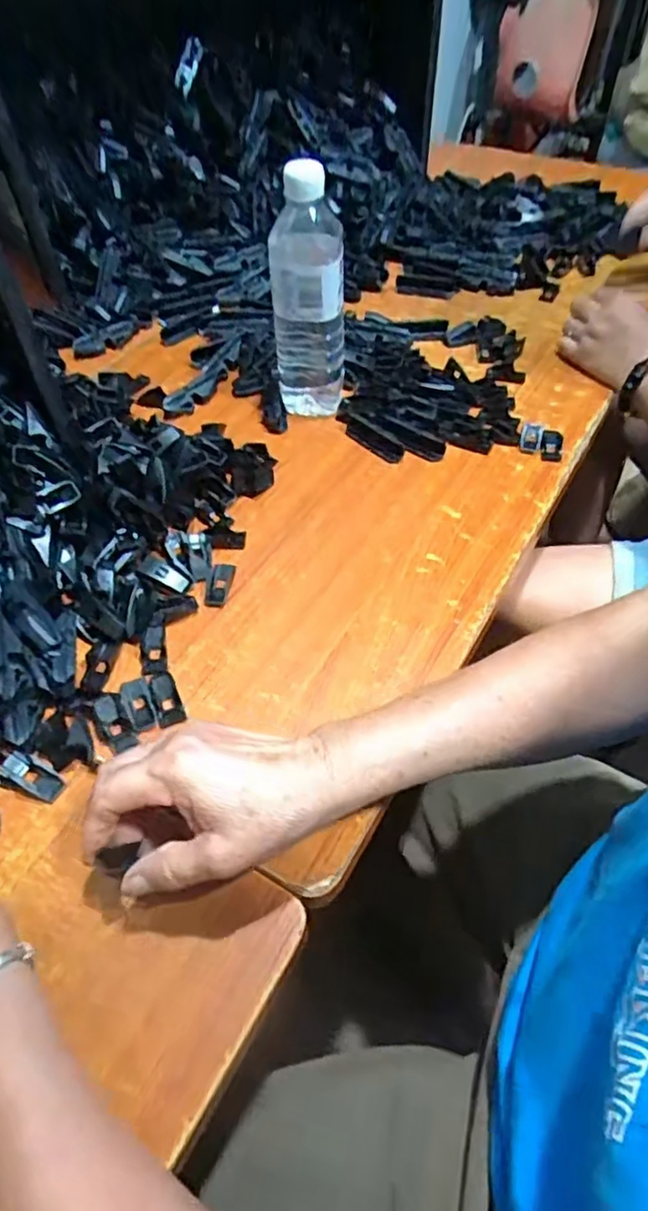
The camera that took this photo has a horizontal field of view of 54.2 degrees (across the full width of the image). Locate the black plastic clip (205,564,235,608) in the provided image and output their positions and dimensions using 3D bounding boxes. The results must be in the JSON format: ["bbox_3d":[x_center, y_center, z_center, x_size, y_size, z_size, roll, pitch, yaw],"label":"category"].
[{"bbox_3d":[-0.083,-0.017,0.505,0.018,0.004,0.042,6,53,6],"label":"black plastic clip"}]

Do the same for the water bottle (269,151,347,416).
[{"bbox_3d":[-0.015,-0.284,0.578,0.064,0.202,0.066,-2,53,0],"label":"water bottle"}]

